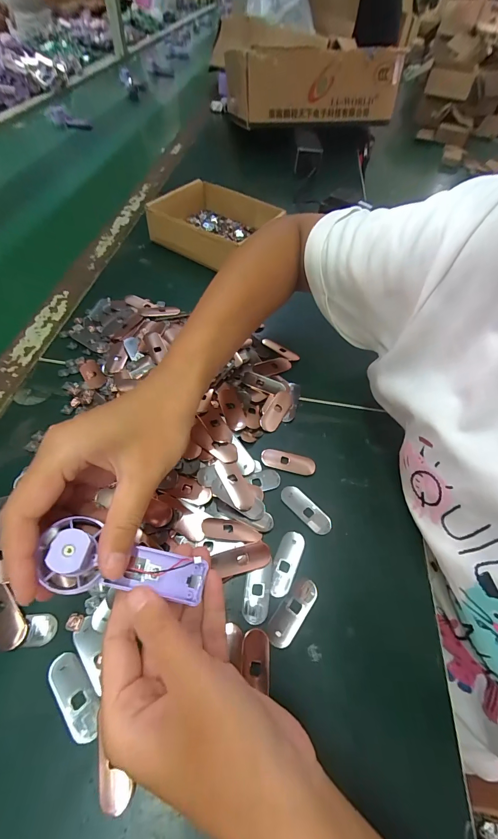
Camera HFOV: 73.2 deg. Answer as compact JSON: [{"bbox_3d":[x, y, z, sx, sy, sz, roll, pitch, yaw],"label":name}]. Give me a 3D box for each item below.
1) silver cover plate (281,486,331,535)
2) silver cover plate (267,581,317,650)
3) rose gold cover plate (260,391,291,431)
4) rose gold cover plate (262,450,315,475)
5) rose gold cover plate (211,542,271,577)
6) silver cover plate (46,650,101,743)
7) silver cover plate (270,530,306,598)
[{"bbox_3d":[0.049,0.076,0.287,0.018,0.004,0.049,-37,65,-26],"label":"silver cover plate"},{"bbox_3d":[0.032,0.137,0.240,0.018,0.004,0.049,36,60,20],"label":"silver cover plate"},{"bbox_3d":[0.028,-0.009,0.343,0.019,0.004,0.048,32,69,1],"label":"rose gold cover plate"},{"bbox_3d":[0.037,0.039,0.312,0.049,0.004,0.019,11,55,4],"label":"rose gold cover plate"},{"bbox_3d":[-0.005,0.107,0.258,0.045,0.005,0.018,-11,56,-11],"label":"rose gold cover plate"},{"bbox_3d":[-0.108,0.170,0.206,0.020,0.004,0.048,-35,64,-25],"label":"silver cover plate"},{"bbox_3d":[0.030,0.110,0.259,0.017,0.004,0.050,21,56,10],"label":"silver cover plate"}]

